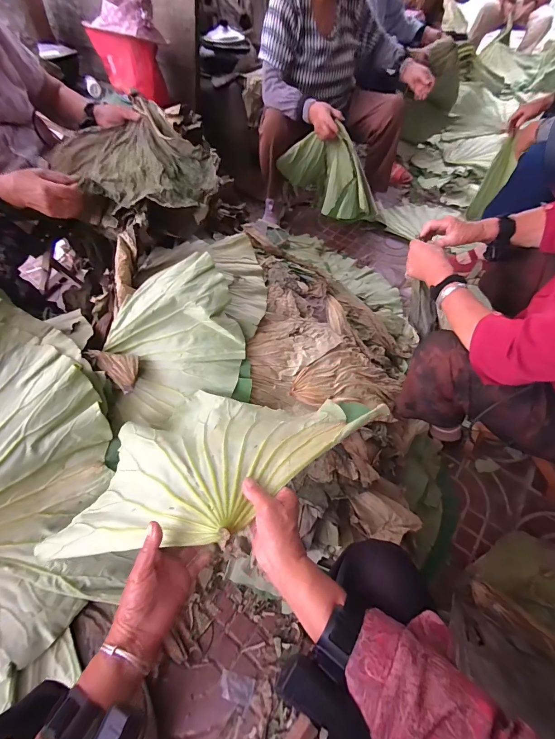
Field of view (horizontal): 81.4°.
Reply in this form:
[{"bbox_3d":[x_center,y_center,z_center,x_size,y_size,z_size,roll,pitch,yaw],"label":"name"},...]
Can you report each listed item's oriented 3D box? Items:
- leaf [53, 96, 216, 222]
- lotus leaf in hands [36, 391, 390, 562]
[{"bbox_3d":[-0.328,-0.482,0.757,0.326,0.132,0.241,39,63,22],"label":"leaf"},{"bbox_3d":[-0.088,0.136,0.514,0.452,0.158,0.263,-1,56,-2],"label":"lotus leaf in hands"}]

